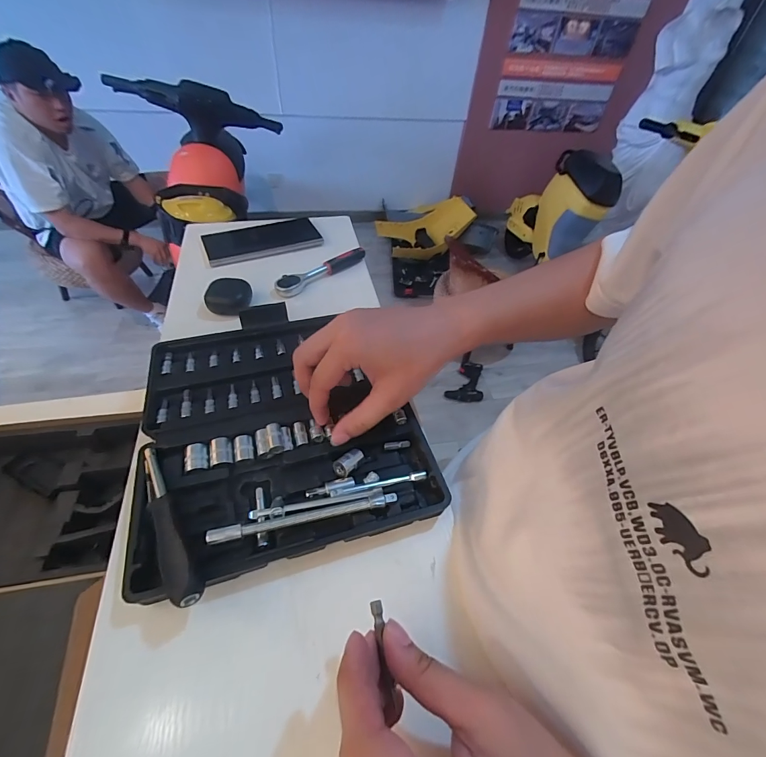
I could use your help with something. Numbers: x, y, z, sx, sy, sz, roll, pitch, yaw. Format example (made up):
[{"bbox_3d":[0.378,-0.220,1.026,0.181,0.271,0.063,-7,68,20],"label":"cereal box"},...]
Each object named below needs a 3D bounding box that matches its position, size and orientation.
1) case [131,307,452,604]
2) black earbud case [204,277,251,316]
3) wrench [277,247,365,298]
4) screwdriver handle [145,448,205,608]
[{"bbox_3d":[-0.097,0.029,0.329,0.220,0.035,0.253,-15,51,-18],"label":"case"},{"bbox_3d":[-0.182,-0.097,0.443,0.046,0.022,0.040,4,48,-2],"label":"black earbud case"},{"bbox_3d":[-0.079,-0.143,0.499,0.020,0.017,0.140,38,56,25],"label":"wrench"},{"bbox_3d":[-0.151,0.095,0.256,0.019,0.022,0.124,-26,56,-26],"label":"screwdriver handle"}]

